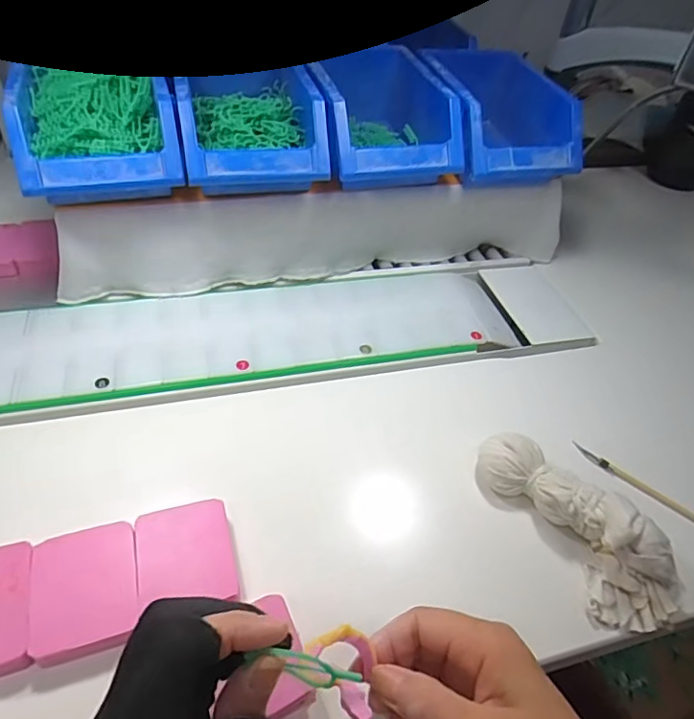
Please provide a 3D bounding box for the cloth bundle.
[{"bbox_3d":[0.160,0.110,0.373,0.052,0.047,0.154,-20,52,-25],"label":"cloth bundle"}]

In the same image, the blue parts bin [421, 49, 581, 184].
[{"bbox_3d":[0.151,-0.259,0.570,0.127,0.091,0.195,-8,47,-15],"label":"blue parts bin"}]

